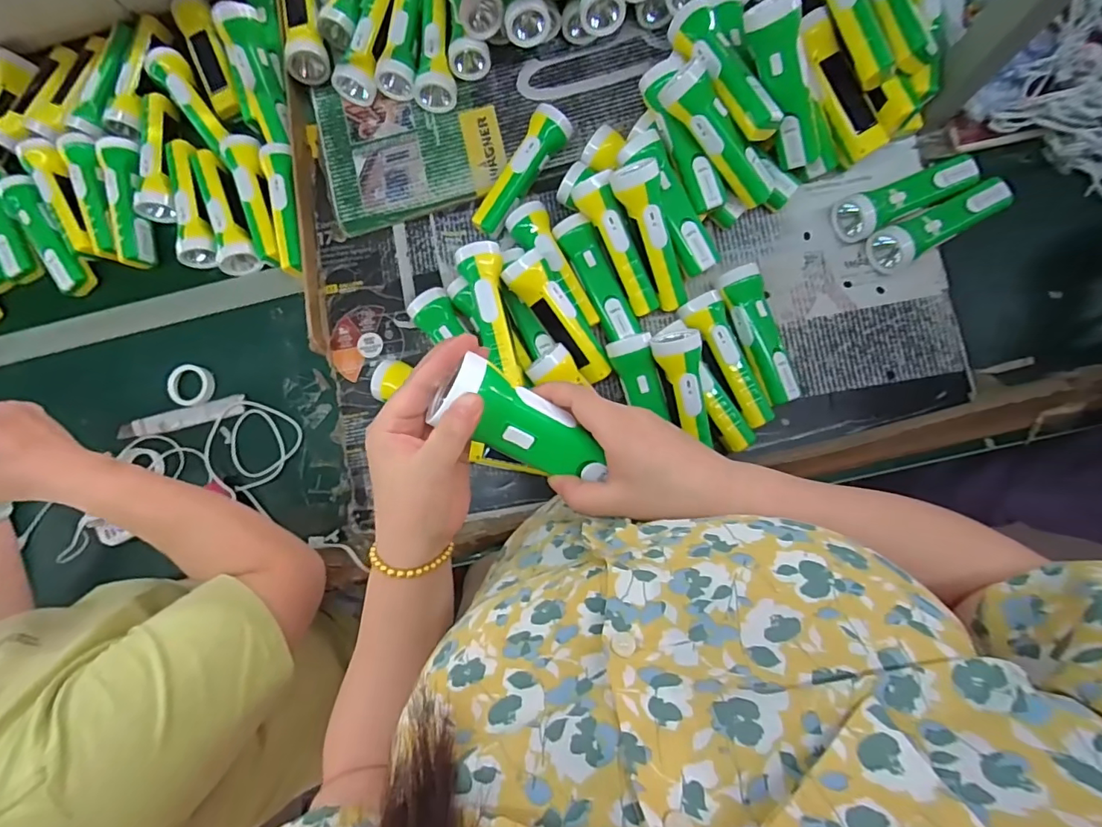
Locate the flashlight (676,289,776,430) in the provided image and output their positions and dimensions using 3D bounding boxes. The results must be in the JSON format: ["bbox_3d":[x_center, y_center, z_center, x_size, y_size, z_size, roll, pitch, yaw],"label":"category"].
[{"bbox_3d":[0.212,-0.062,0.633,0.051,0.052,0.174,-22,80,0],"label":"flashlight"}]

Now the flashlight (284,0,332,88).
[{"bbox_3d":[-0.342,-0.543,0.708,0.050,0.042,0.184,-14,81,2],"label":"flashlight"}]

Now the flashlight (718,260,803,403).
[{"bbox_3d":[0.256,-0.096,0.638,0.058,0.051,0.174,-21,83,0],"label":"flashlight"}]

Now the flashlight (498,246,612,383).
[{"bbox_3d":[0.013,-0.111,0.611,0.062,0.046,0.168,-37,99,-2],"label":"flashlight"}]

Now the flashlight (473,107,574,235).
[{"bbox_3d":[-0.035,-0.304,0.667,0.047,0.055,0.172,31,84,8],"label":"flashlight"}]

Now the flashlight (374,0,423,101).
[{"bbox_3d":[-0.195,-0.516,0.698,0.053,0.053,0.181,6,84,4],"label":"flashlight"}]

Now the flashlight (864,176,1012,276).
[{"bbox_3d":[0.492,-0.239,0.643,0.193,0.050,0.060,-25,83,0],"label":"flashlight"}]

